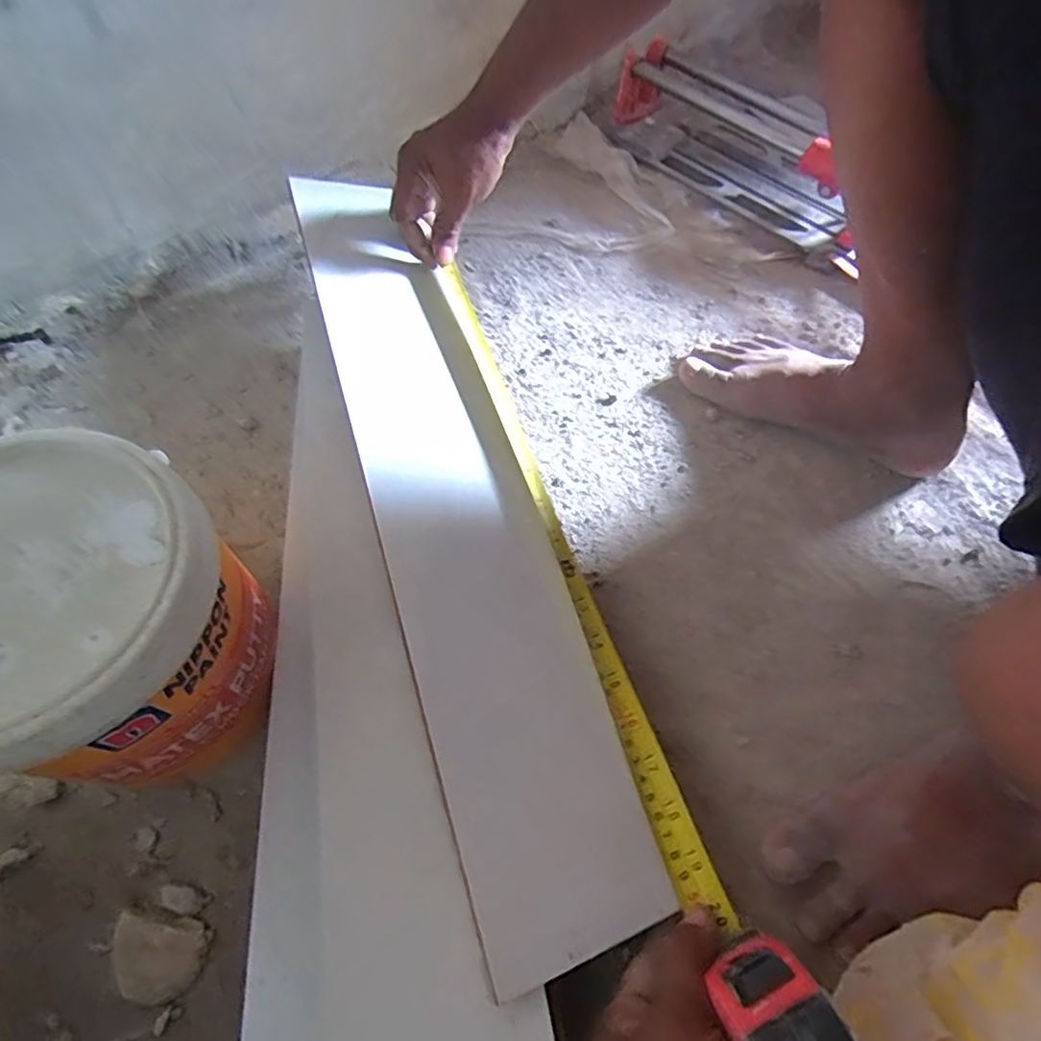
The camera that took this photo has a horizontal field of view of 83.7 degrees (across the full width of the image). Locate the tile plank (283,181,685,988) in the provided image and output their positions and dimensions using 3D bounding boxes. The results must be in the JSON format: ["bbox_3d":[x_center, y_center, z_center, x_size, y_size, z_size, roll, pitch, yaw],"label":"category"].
[{"bbox_3d":[-0.056,-0.045,0.399,0.104,0.014,0.579,-10,64,-22],"label":"tile plank"}]

